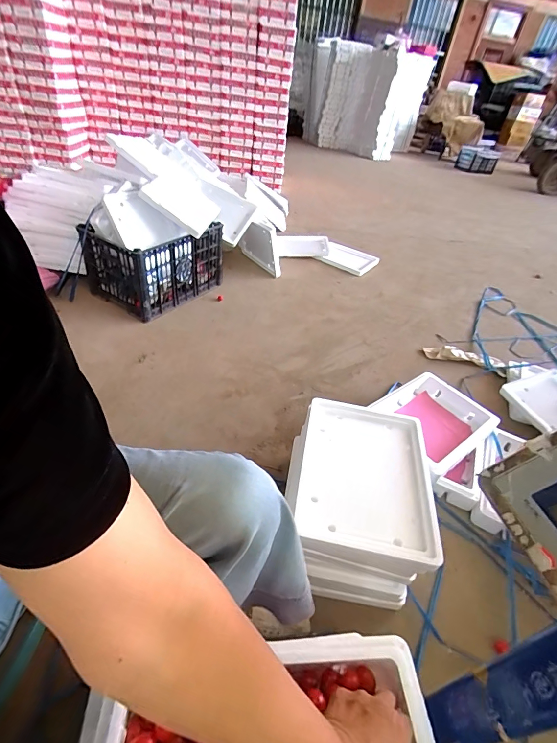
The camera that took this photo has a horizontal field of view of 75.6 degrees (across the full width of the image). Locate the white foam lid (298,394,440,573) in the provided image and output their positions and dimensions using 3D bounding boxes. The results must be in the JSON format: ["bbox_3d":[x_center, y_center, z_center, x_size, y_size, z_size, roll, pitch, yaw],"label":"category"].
[{"bbox_3d":[0.179,0.211,0.753,0.272,0.039,0.346,11,40,4],"label":"white foam lid"}]

